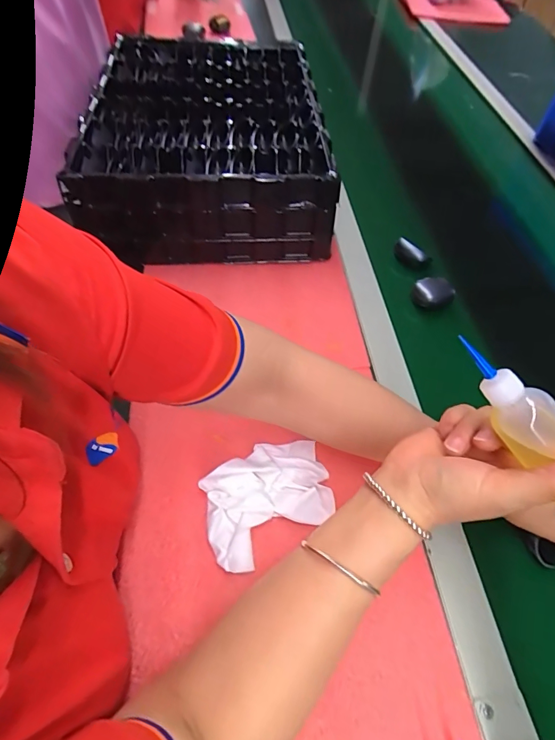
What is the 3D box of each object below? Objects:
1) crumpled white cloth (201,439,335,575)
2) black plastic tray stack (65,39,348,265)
[{"bbox_3d":[-0.008,0.113,0.373,0.125,0.034,0.083,-26,62,-20],"label":"crumpled white cloth"},{"bbox_3d":[-0.094,-0.313,0.589,0.291,0.147,0.345,-3,56,-6],"label":"black plastic tray stack"}]

